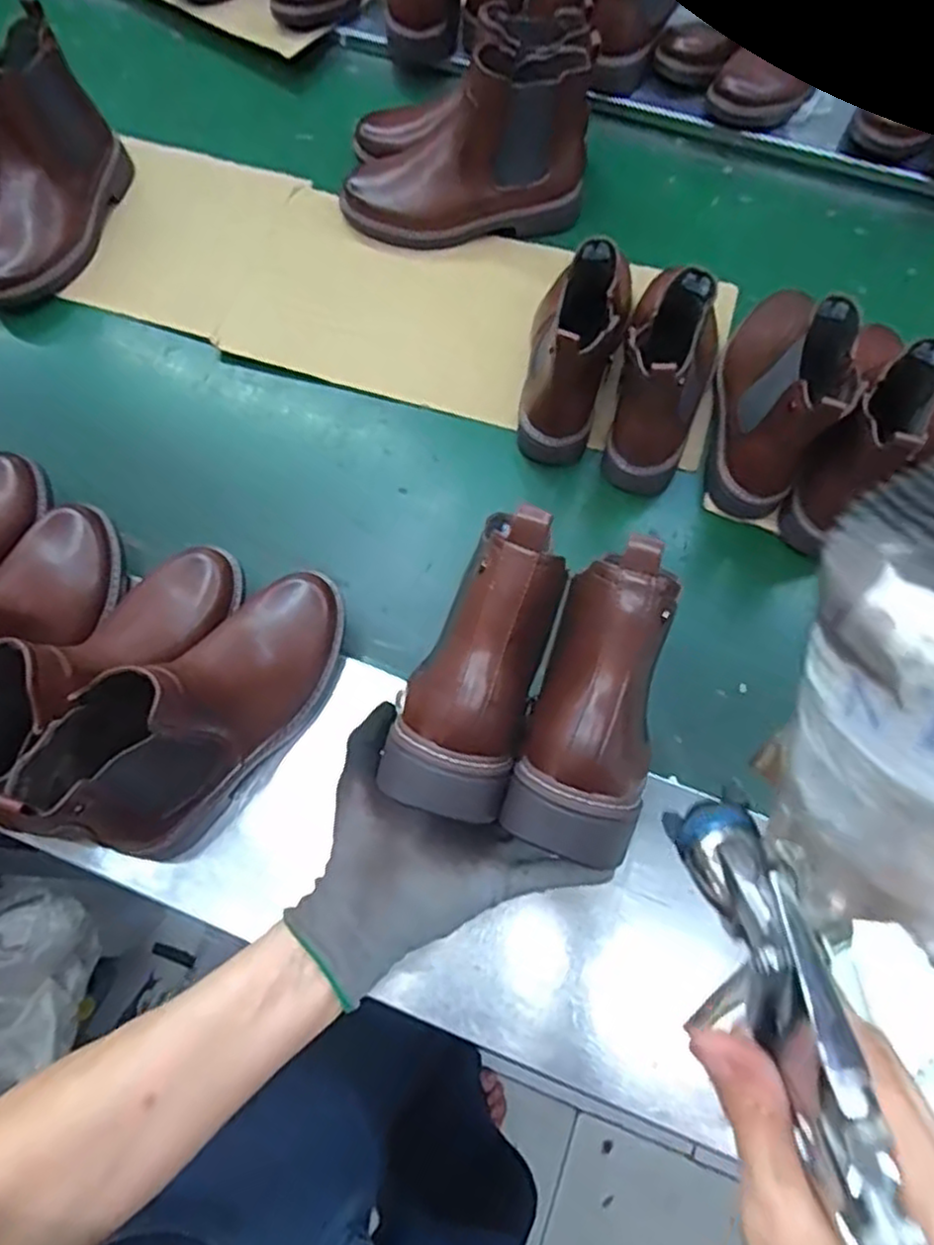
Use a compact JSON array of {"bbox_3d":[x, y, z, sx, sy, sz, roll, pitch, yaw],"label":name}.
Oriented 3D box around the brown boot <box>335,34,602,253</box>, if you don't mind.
[{"bbox_3d":[-0.003,-0.508,0.769,0.258,0.150,0.101,-8,70,-3],"label":"brown boot"}]

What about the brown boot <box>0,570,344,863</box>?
[{"bbox_3d":[-0.184,0.051,0.528,0.091,0.146,0.249,32,73,11],"label":"brown boot"}]

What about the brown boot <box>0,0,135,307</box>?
[{"bbox_3d":[-0.470,-0.482,0.773,0.098,0.153,0.244,13,70,5],"label":"brown boot"}]

